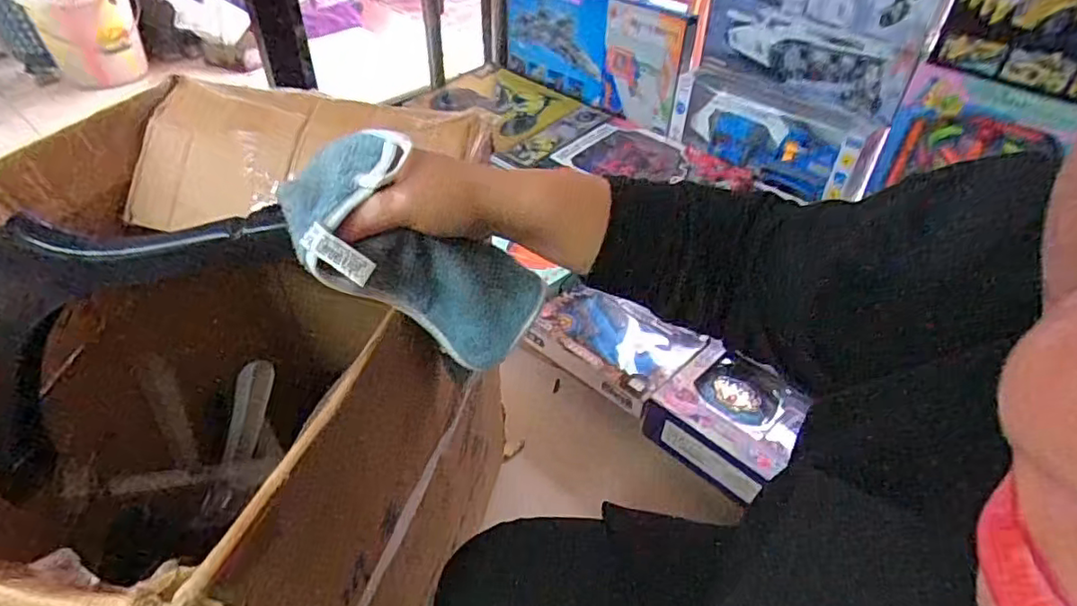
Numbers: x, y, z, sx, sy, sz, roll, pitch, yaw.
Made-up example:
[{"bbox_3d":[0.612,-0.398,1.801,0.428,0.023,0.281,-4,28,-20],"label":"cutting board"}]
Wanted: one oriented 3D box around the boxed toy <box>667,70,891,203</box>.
[{"bbox_3d":[0.582,-0.430,1.574,0.530,0.231,0.085,30,27,28],"label":"boxed toy"}]

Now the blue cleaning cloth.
[{"bbox_3d":[-0.073,-0.023,0.413,0.082,0.190,0.089,-39,41,16],"label":"blue cleaning cloth"}]

